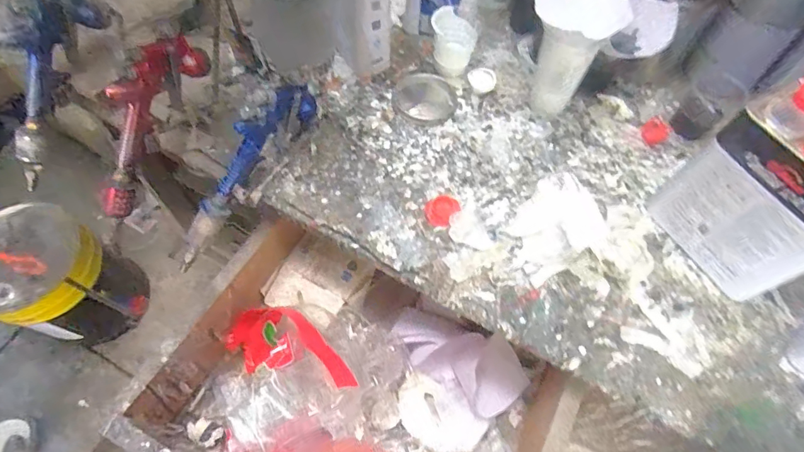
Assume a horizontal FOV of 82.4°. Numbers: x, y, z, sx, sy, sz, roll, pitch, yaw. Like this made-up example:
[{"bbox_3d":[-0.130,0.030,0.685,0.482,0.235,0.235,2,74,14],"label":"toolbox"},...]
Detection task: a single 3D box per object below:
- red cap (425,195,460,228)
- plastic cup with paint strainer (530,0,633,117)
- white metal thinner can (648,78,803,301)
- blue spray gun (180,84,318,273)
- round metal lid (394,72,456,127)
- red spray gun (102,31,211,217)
[{"bbox_3d":[0.051,-0.021,0.595,0.043,0.007,0.043,-6,69,15],"label":"red cap"},{"bbox_3d":[0.211,-0.233,0.618,0.079,0.185,0.108,-39,70,-21],"label":"plastic cup with paint strainer"},{"bbox_3d":[0.415,-0.040,0.506,0.099,0.223,0.156,-30,67,-18],"label":"white metal thinner can"},{"bbox_3d":[-0.208,-0.062,0.603,0.030,0.108,0.285,42,99,17],"label":"blue spray gun"},{"bbox_3d":[0.036,-0.194,0.695,0.092,0.007,0.106,7,61,0],"label":"round metal lid"},{"bbox_3d":[-0.333,-0.127,0.574,0.049,0.116,0.245,31,102,13],"label":"red spray gun"}]

